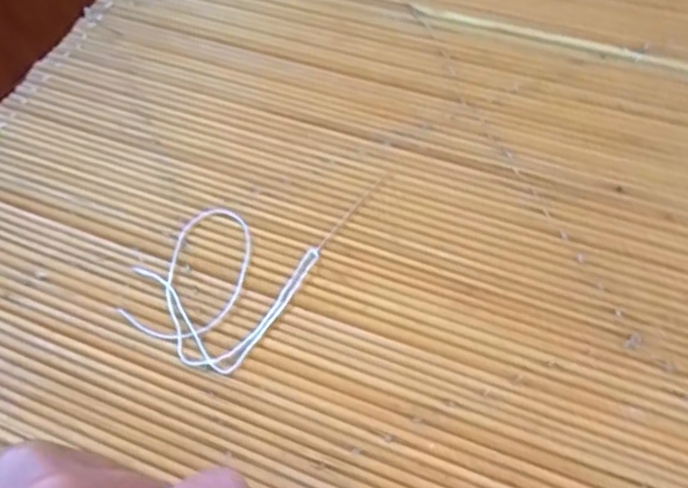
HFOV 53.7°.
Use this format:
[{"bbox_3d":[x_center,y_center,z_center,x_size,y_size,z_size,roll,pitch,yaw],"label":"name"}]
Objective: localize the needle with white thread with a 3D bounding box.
[{"bbox_3d":[-0.044,0.000,0.333,0.068,0.005,0.128,27,62,22],"label":"needle with white thread"}]

